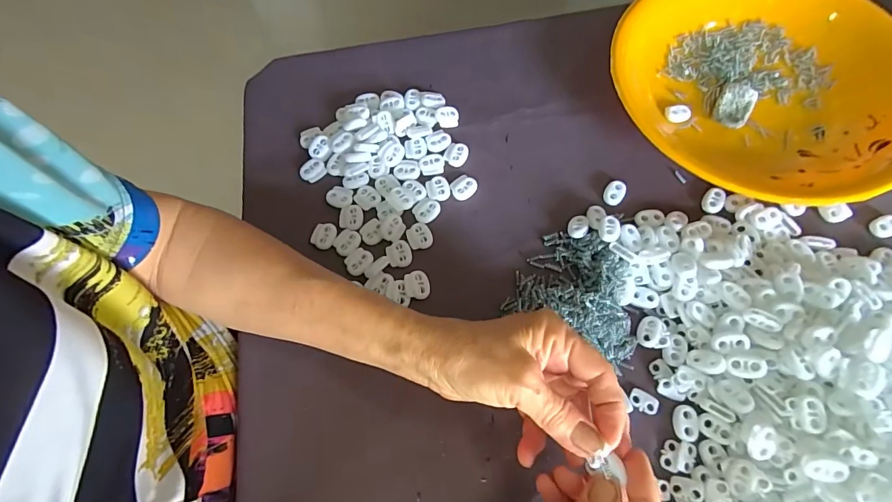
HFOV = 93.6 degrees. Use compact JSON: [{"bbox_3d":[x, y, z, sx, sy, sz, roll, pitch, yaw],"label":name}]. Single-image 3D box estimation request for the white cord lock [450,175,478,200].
[{"bbox_3d":[0.015,-0.053,0.351,0.022,0.006,0.020,-43,73,-13],"label":"white cord lock"}]

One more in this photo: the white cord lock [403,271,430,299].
[{"bbox_3d":[-0.022,0.027,0.318,0.018,0.005,0.022,-15,69,-3],"label":"white cord lock"}]

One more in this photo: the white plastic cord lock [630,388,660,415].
[{"bbox_3d":[0.134,0.102,0.283,0.019,0.004,0.013,26,72,12],"label":"white plastic cord lock"}]

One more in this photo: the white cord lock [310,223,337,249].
[{"bbox_3d":[-0.098,-0.013,0.336,0.019,0.004,0.021,15,70,8],"label":"white cord lock"}]

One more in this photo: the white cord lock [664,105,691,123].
[{"bbox_3d":[0.199,-0.118,0.359,0.023,0.007,0.015,-4,69,1],"label":"white cord lock"}]

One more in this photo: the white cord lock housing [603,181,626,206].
[{"bbox_3d":[0.138,-0.047,0.342,0.016,0.005,0.021,38,75,15],"label":"white cord lock housing"}]

